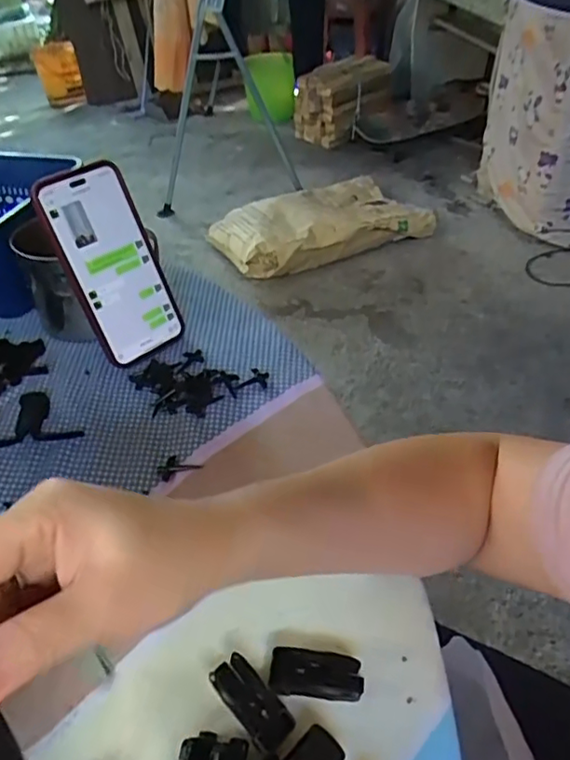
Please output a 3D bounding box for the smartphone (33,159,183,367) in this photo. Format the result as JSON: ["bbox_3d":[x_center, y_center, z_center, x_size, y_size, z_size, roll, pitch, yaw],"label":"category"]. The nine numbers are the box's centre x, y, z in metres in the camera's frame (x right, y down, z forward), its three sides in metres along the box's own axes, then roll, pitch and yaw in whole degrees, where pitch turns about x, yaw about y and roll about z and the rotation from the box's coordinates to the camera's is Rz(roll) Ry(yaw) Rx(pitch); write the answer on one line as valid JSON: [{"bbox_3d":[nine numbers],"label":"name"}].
[{"bbox_3d":[-0.141,-0.094,0.498,0.073,0.155,0.012,-31,23,-27],"label":"smartphone"}]

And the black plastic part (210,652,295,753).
[{"bbox_3d":[-0.017,0.159,0.301,0.020,0.009,0.050,-31,48,-27],"label":"black plastic part"}]

